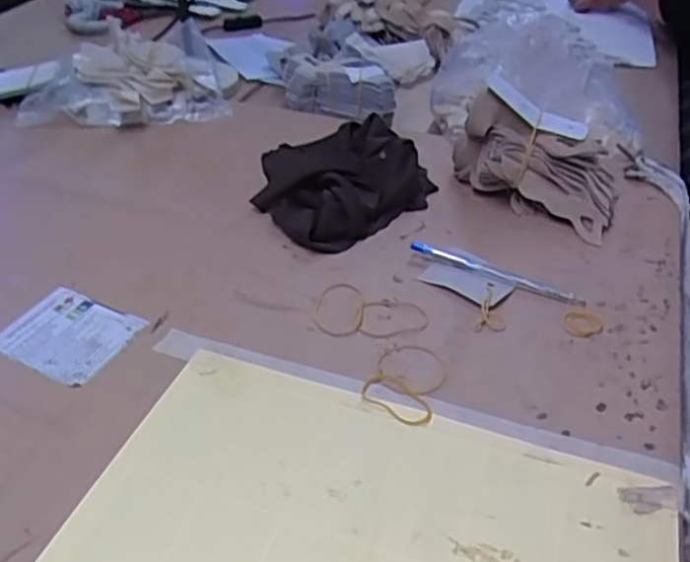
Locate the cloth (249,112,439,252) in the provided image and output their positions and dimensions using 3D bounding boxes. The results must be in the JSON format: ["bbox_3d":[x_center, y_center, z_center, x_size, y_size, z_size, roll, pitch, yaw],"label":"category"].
[{"bbox_3d":[-0.006,-0.097,0.636,0.159,0.042,0.135,-29,48,-31],"label":"cloth"}]

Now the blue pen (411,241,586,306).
[{"bbox_3d":[0.119,-0.008,0.546,0.142,0.011,0.015,18,42,20],"label":"blue pen"}]

